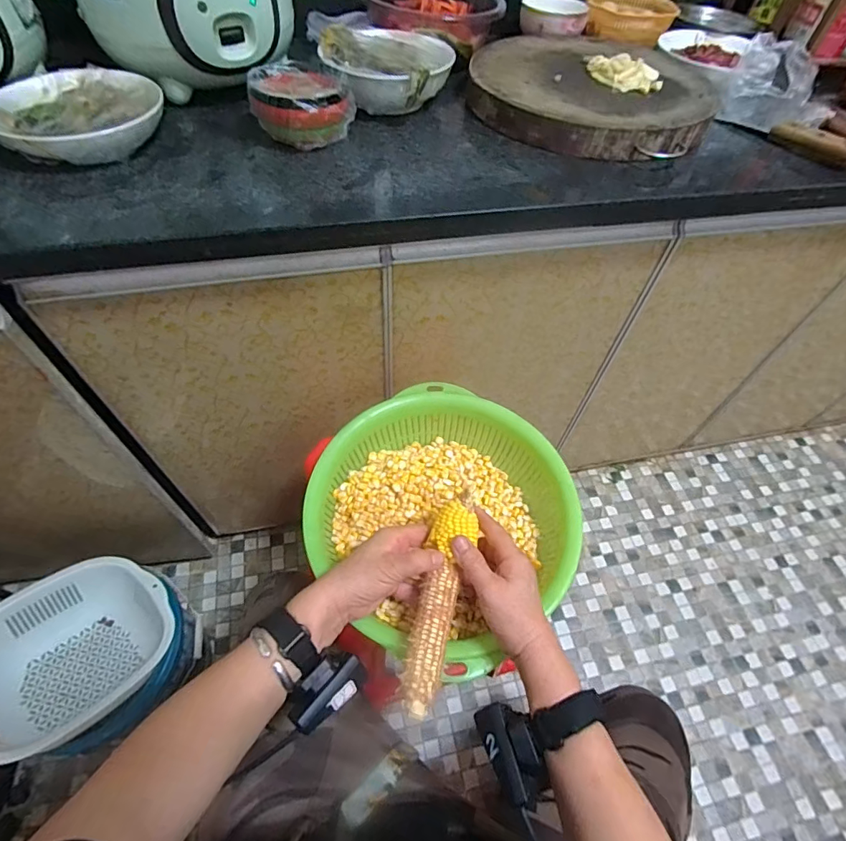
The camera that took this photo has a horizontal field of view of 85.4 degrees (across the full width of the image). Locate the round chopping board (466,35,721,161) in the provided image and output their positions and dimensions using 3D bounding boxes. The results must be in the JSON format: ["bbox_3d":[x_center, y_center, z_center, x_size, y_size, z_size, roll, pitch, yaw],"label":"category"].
[{"bbox_3d":[0.238,-0.474,0.650,0.313,0.041,0.329,0,54,0],"label":"round chopping board"}]

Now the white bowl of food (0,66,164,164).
[{"bbox_3d":[-0.395,-0.349,0.530,0.174,0.051,0.166,0,54,0],"label":"white bowl of food"}]

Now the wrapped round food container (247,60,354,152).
[{"bbox_3d":[-0.147,-0.373,0.549,0.109,0.063,0.091,27,58,15],"label":"wrapped round food container"}]

